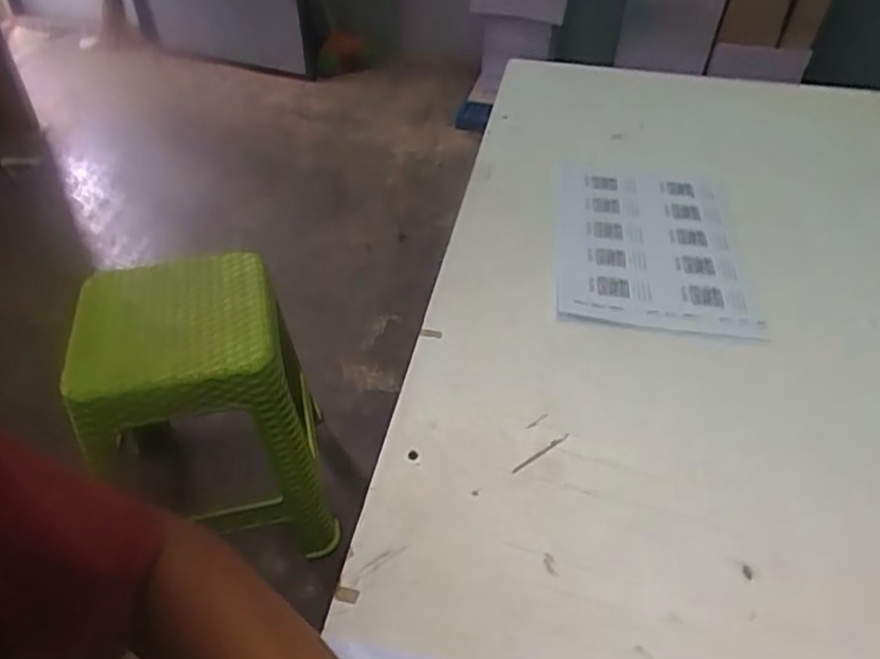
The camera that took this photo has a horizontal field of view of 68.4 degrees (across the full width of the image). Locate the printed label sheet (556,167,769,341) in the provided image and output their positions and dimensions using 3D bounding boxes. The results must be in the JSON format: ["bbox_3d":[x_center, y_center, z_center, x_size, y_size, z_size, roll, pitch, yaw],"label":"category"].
[{"bbox_3d":[0.238,-0.103,0.745,0.202,0.017,0.273,4,49,6],"label":"printed label sheet"}]

